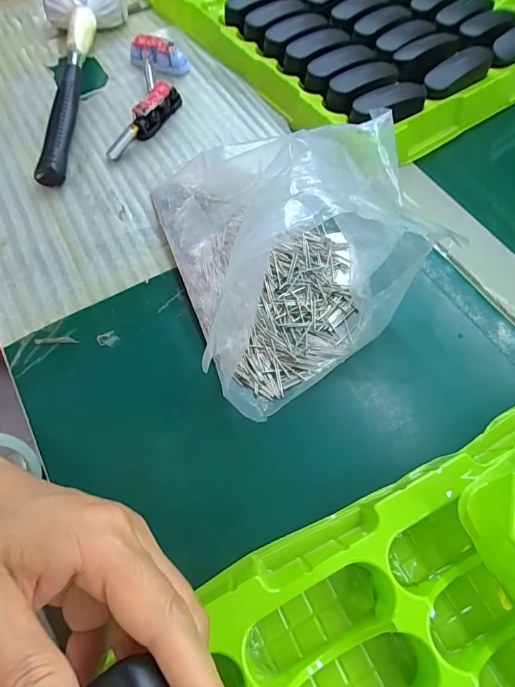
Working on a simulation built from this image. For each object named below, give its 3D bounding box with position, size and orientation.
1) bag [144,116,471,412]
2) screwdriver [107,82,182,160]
[{"bbox_3d":[0.026,-0.070,0.276,0.157,0.063,0.185,-21,64,-7],"label":"bag"},{"bbox_3d":[-0.096,-0.190,0.364,0.015,0.024,0.087,28,68,16],"label":"screwdriver"}]

